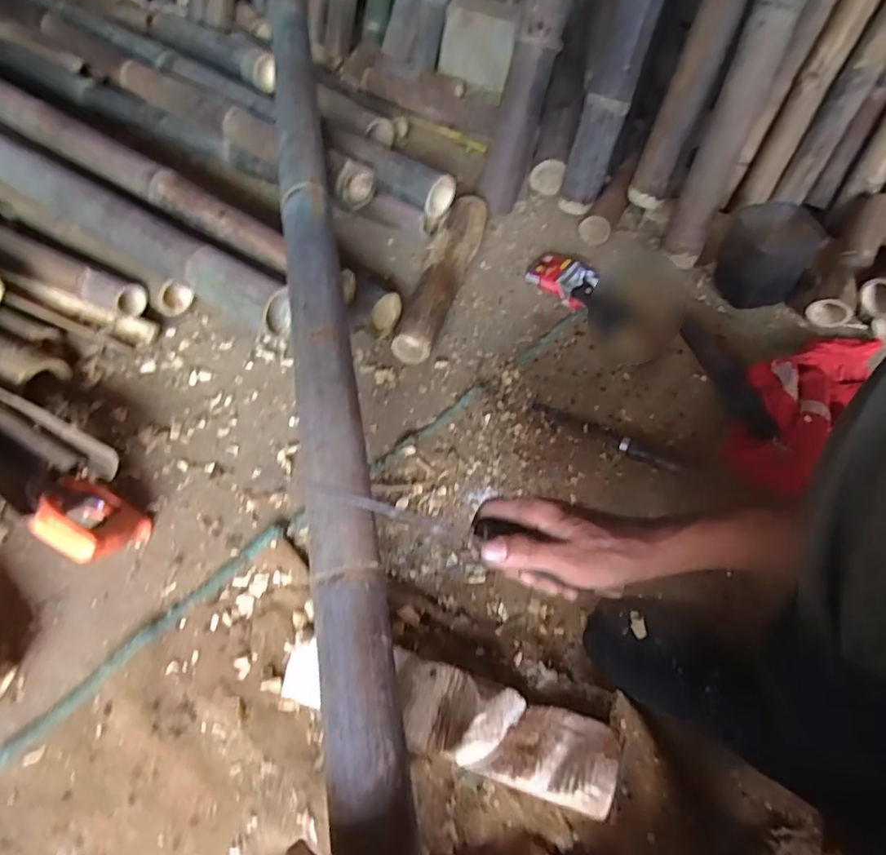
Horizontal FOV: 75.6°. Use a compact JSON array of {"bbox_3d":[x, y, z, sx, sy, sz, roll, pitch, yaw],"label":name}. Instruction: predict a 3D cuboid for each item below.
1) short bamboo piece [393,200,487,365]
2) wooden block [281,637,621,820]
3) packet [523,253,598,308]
[{"bbox_3d":[0.003,-0.243,0.904,0.067,0.069,0.342,14,54,10],"label":"short bamboo piece"},{"bbox_3d":[0.004,0.260,0.522,0.297,0.054,0.074,15,54,11],"label":"wooden block"},{"bbox_3d":[0.193,-0.244,0.926,0.121,0.039,0.069,38,61,25],"label":"packet"}]

